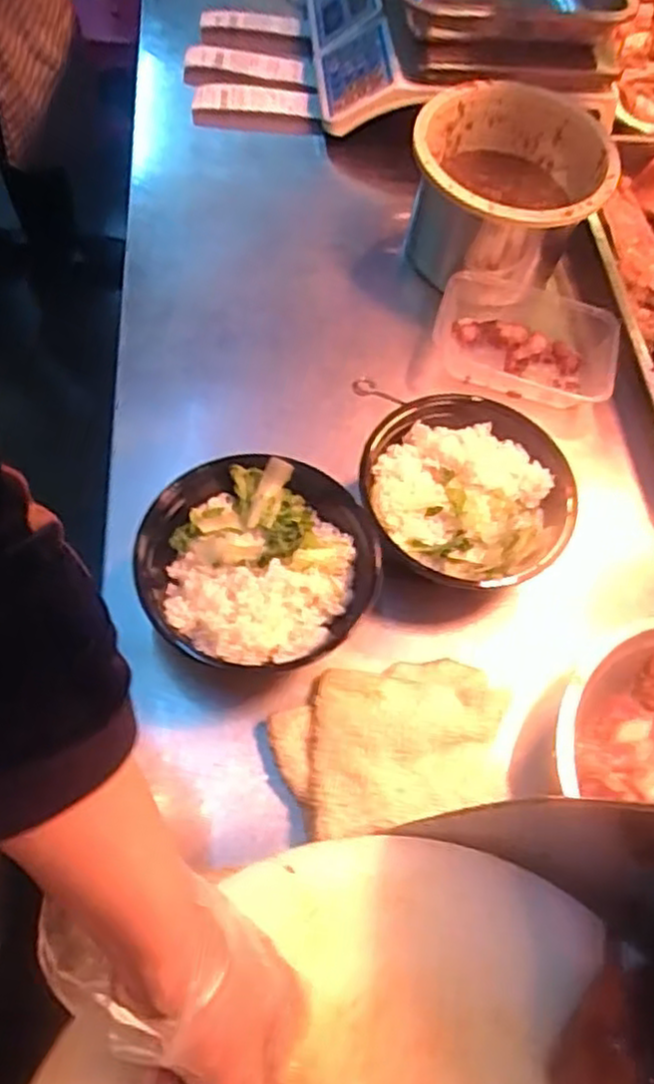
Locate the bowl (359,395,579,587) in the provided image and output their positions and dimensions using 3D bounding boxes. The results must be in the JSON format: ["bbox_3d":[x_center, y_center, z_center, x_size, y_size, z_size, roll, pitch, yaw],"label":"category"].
[{"bbox_3d":[0.113,-0.037,0.586,0.159,0.055,0.156,-14,65,-16],"label":"bowl"}]

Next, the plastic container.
[{"bbox_3d":[0.190,-0.194,0.694,0.169,0.040,0.115,25,61,4],"label":"plastic container"}]

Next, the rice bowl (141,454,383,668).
[{"bbox_3d":[-0.053,0.022,0.549,0.174,0.056,0.157,10,61,-4],"label":"rice bowl"}]

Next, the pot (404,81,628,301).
[{"bbox_3d":[0.172,-0.336,0.724,0.177,0.136,0.172,4,62,-8],"label":"pot"}]

